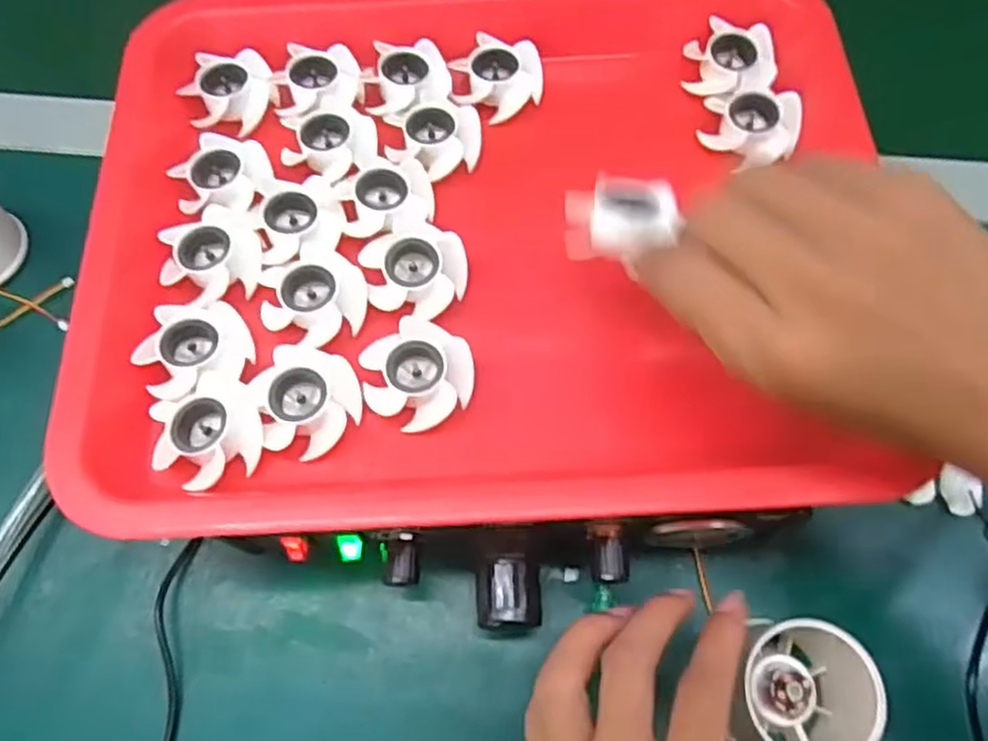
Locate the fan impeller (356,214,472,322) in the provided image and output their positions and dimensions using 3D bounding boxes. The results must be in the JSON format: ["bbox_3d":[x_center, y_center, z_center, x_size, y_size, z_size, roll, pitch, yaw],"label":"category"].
[{"bbox_3d":[-0.035,-0.042,0.314,0.040,0.016,0.042,0,66,0],"label":"fan impeller"}]

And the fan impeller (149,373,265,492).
[{"bbox_3d":[-0.112,0.024,0.287,0.041,0.015,0.039,0,66,0],"label":"fan impeller"}]

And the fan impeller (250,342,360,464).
[{"bbox_3d":[-0.075,0.010,0.293,0.040,0.016,0.044,0,66,0],"label":"fan impeller"}]

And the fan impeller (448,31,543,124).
[{"bbox_3d":[0.001,-0.143,0.355,0.044,0.015,0.038,10,67,5],"label":"fan impeller"}]

